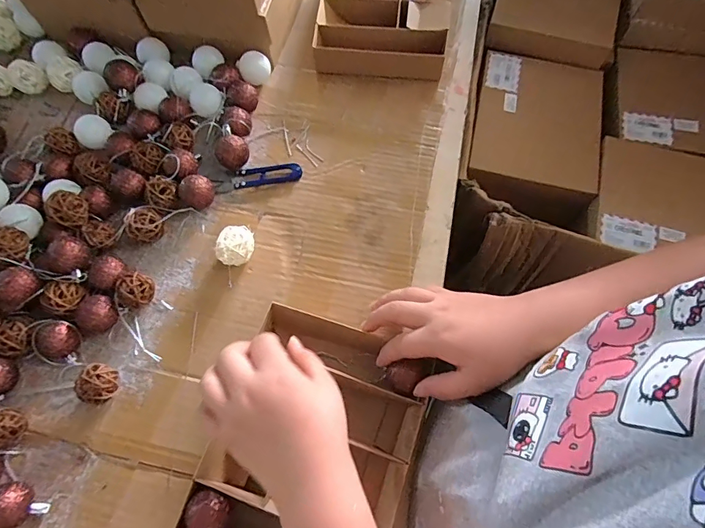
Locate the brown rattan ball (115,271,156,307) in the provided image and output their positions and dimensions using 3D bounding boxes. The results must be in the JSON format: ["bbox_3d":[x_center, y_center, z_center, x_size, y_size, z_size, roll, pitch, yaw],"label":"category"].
[{"bbox_3d":[-0.220,0.028,0.434,0.035,0.031,0.033,0,69,1],"label":"brown rattan ball"}]

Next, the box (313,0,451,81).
[{"bbox_3d":[0.043,-0.340,0.568,0.165,0.048,0.201,7,69,4],"label":"box"}]

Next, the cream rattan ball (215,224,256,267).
[{"bbox_3d":[-0.121,-0.018,0.449,0.037,0.041,0.037,0,69,1],"label":"cream rattan ball"}]

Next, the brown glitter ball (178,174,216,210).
[{"bbox_3d":[-0.170,-0.077,0.474,0.036,0.039,0.029,-34,72,-12],"label":"brown glitter ball"}]

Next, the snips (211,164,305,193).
[{"bbox_3d":[-0.110,-0.103,0.495,0.100,0.009,0.025,-9,69,-2],"label":"snips"}]

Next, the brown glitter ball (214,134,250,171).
[{"bbox_3d":[-0.138,-0.130,0.494,0.037,0.033,0.032,-5,69,-1],"label":"brown glitter ball"}]

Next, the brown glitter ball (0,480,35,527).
[{"bbox_3d":[-0.293,0.207,0.366,0.030,0.037,0.037,-7,69,-2],"label":"brown glitter ball"}]

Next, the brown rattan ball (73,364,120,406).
[{"bbox_3d":[-0.238,0.114,0.401,0.033,0.033,0.034,0,69,1],"label":"brown rattan ball"}]

